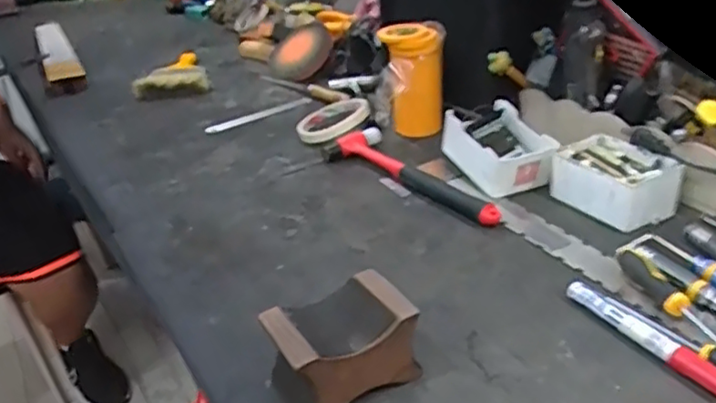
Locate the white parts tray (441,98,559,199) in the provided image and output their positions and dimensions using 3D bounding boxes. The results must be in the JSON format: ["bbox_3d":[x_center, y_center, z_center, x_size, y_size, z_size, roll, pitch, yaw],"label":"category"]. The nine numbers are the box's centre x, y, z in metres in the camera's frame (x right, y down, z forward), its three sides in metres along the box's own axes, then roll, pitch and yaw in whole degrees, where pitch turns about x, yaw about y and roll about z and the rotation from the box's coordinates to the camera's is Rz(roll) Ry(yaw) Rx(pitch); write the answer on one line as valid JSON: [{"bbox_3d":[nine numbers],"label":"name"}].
[{"bbox_3d":[0.156,-0.054,0.707,0.083,0.063,0.107,-17,31,-20],"label":"white parts tray"}]

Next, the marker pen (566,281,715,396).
[{"bbox_3d":[0.205,0.096,0.467,0.016,0.016,0.131,-20,32,-24],"label":"marker pen"}]

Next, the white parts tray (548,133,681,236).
[{"bbox_3d":[0.252,-0.019,0.639,0.080,0.050,0.103,-19,32,-22],"label":"white parts tray"}]

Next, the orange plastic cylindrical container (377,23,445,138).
[{"bbox_3d":[0.071,-0.149,0.810,0.072,0.135,0.061,-3,29,4],"label":"orange plastic cylindrical container"}]

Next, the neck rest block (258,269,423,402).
[{"bbox_3d":[-0.011,0.101,0.448,0.092,0.063,0.061,-19,32,-23],"label":"neck rest block"}]

